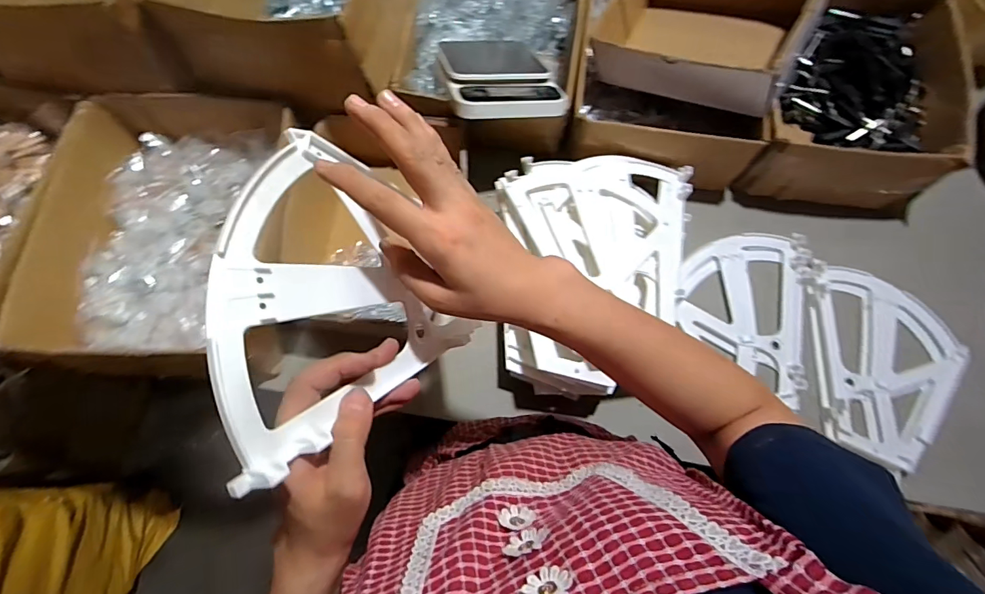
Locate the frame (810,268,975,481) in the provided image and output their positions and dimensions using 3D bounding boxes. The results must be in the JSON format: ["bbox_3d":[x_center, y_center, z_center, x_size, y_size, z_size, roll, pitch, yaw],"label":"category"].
[{"bbox_3d":[0.549,0.092,0.632,0.199,0.040,0.284,4,75,0],"label":"frame"}]

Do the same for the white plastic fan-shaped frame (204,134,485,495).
[{"bbox_3d":[-0.106,-0.015,0.323,0.027,0.216,0.187,-10,100,33],"label":"white plastic fan-shaped frame"}]

